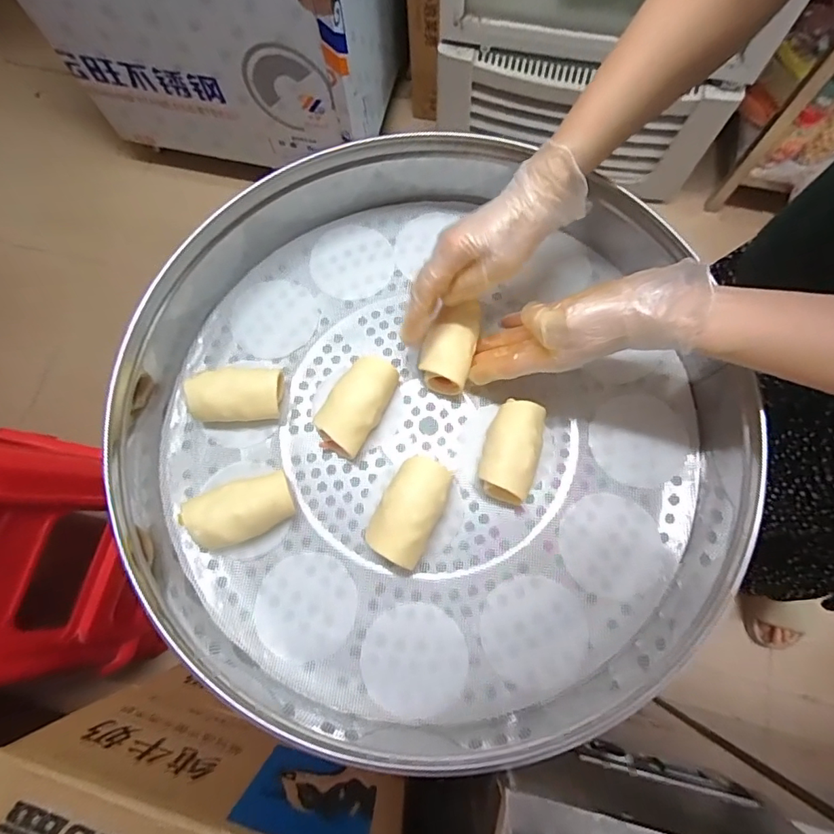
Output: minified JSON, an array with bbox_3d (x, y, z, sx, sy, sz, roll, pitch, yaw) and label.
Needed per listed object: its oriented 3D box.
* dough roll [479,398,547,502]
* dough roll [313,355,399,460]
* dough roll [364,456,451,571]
[{"bbox_3d":[0.083,0.031,0.428,0.044,0.042,0.087,14,75,6],"label":"dough roll"},{"bbox_3d":[-0.056,-0.011,0.445,0.053,0.036,0.090,25,76,8],"label":"dough roll"},{"bbox_3d":[-0.006,0.080,0.415,0.055,0.045,0.091,27,76,9],"label":"dough roll"}]

